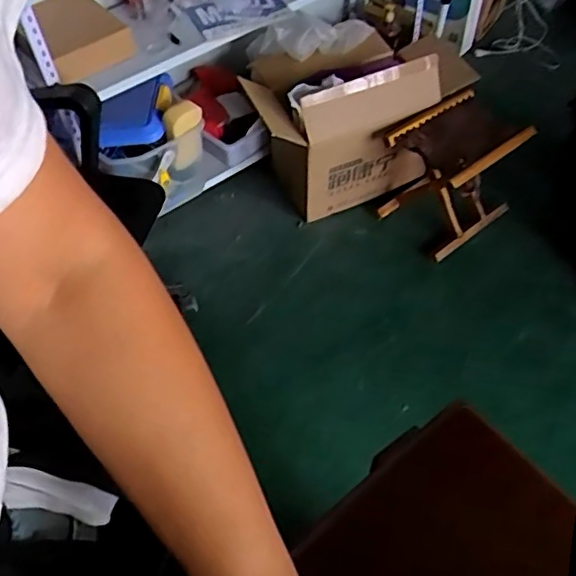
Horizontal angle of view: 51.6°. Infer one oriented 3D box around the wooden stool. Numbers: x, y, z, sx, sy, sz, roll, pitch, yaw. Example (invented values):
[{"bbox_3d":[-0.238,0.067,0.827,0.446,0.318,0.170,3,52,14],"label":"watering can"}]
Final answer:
[{"bbox_3d":[0.483,-0.345,1.733,0.376,0.351,0.274,-37,61,-22],"label":"wooden stool"}]

